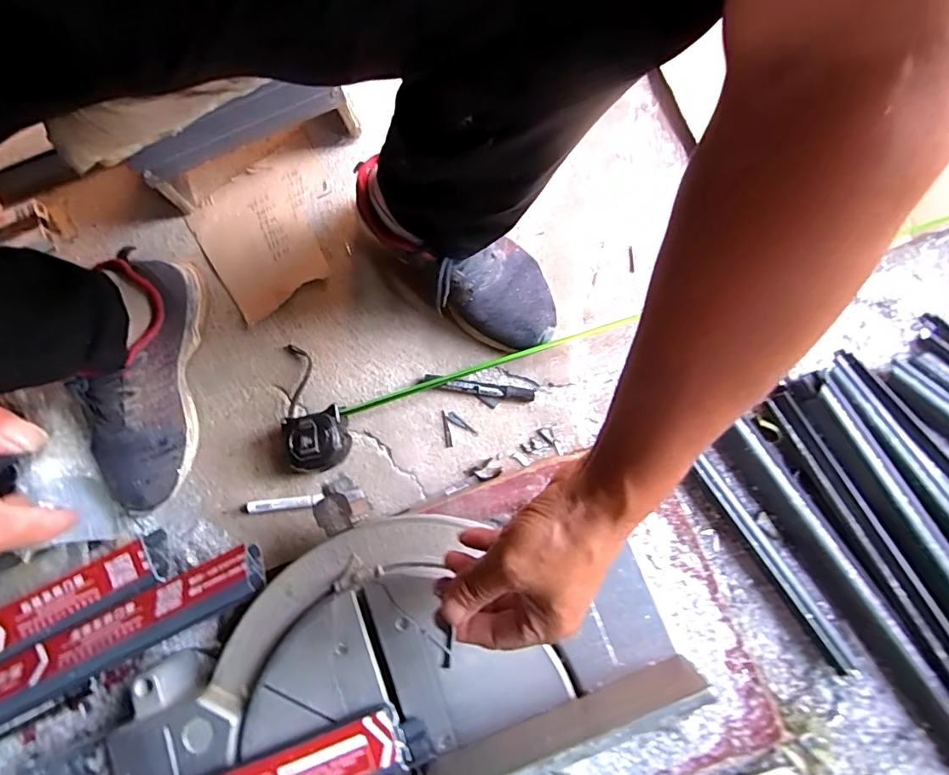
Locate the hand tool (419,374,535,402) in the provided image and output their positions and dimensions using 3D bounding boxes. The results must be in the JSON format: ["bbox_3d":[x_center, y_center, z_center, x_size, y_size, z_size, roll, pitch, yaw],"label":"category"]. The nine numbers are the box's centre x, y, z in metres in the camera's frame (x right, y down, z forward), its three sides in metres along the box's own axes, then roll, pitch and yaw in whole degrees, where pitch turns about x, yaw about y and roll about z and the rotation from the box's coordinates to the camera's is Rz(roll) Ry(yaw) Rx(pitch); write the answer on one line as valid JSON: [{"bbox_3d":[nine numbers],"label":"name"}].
[{"bbox_3d":[0.002,0.000,0.566,0.130,0.015,0.016,10,73,3],"label":"hand tool"}]

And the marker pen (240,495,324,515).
[{"bbox_3d":[-0.221,0.133,0.559,0.097,0.015,0.014,-6,73,-2],"label":"marker pen"}]

